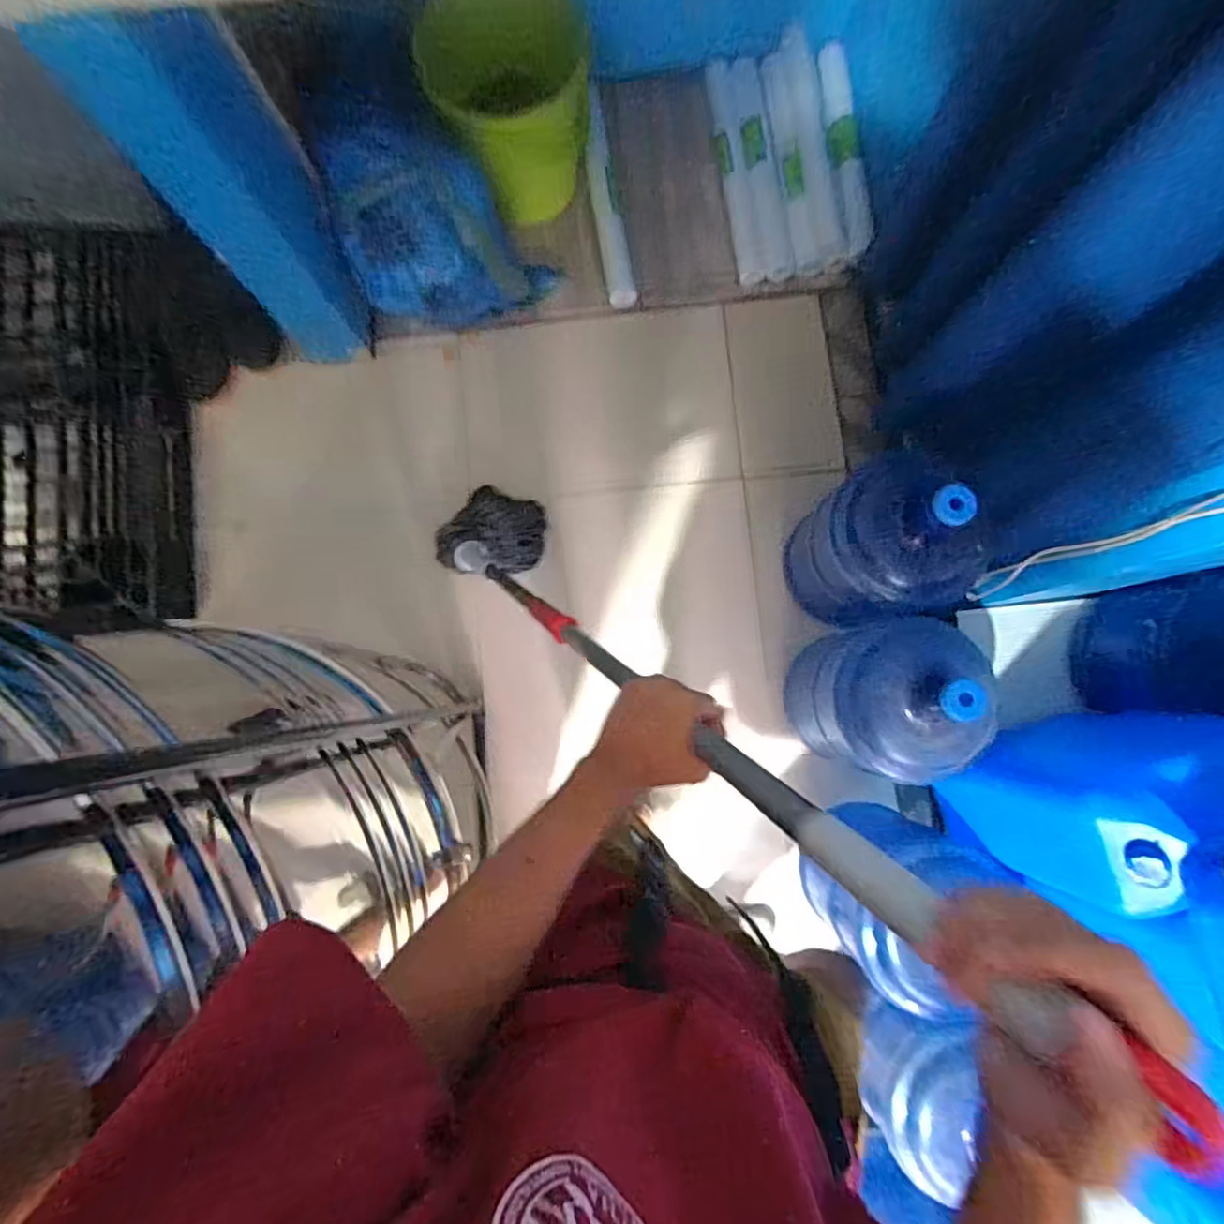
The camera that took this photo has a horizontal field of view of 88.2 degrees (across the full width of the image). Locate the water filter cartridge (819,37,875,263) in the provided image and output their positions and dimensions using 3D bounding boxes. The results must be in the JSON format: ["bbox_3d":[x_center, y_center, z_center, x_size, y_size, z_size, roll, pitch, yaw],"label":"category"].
[{"bbox_3d":[0.484,-0.960,1.301,0.068,0.046,0.461,-5,84,0],"label":"water filter cartridge"}]

